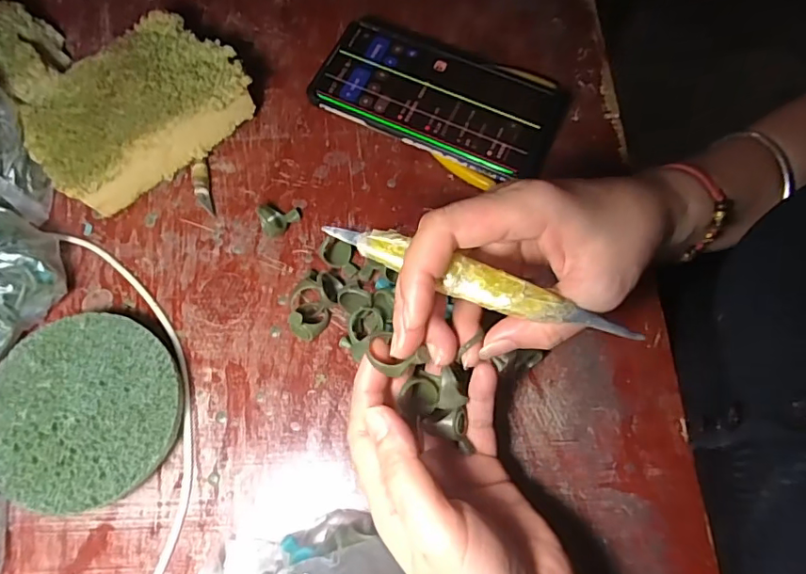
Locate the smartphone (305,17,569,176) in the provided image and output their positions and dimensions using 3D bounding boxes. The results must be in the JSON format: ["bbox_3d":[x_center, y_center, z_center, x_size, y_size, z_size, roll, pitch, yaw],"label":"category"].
[{"bbox_3d":[0.026,-0.136,0.375,0.165,0.012,0.089,24,72,9],"label":"smartphone"}]

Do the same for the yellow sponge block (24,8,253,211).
[{"bbox_3d":[-0.179,-0.120,0.369,0.141,0.048,0.097,-40,74,-12],"label":"yellow sponge block"}]

